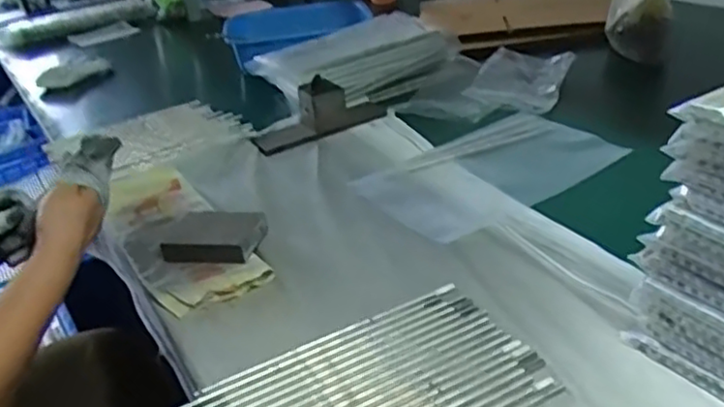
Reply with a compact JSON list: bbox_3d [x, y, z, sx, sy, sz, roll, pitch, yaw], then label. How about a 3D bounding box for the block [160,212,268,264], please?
[{"bbox_3d":[-0.163,0.038,0.760,0.108,0.020,0.080,1,31,14],"label":"block"}]

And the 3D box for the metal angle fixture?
[{"bbox_3d":[-0.059,-0.145,1.019,0.224,0.080,0.058,-21,32,-21],"label":"metal angle fixture"}]

